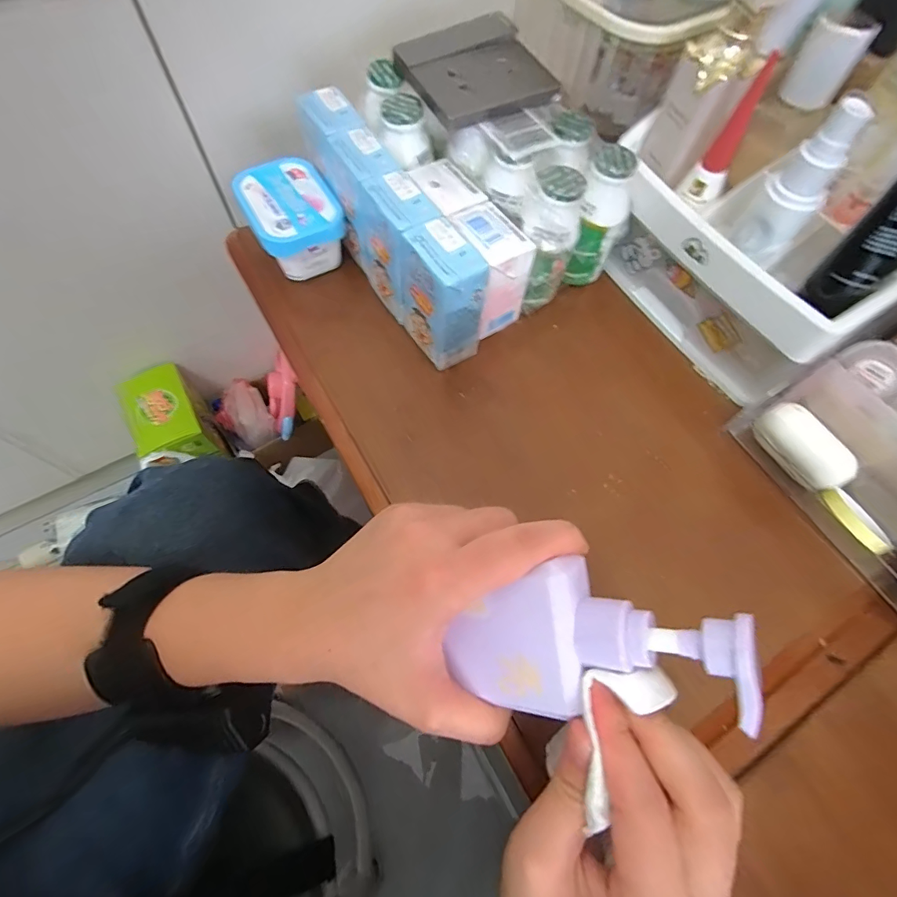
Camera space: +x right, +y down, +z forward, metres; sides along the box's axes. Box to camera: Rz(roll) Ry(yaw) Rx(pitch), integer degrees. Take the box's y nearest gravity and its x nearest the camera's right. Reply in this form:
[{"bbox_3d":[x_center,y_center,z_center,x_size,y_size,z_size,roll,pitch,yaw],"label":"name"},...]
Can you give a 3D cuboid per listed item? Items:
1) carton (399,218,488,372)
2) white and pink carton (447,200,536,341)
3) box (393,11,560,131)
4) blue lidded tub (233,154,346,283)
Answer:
[{"bbox_3d":[-0.002,-0.099,0.308,0.045,0.087,0.052,-27,70,-13],"label":"carton"},{"bbox_3d":[0.028,-0.125,0.329,0.040,0.078,0.052,-27,70,-13],"label":"white and pink carton"},{"bbox_3d":[0.019,-0.264,0.321,0.091,0.021,0.085,-27,70,-13],"label":"box"},{"bbox_3d":[-0.119,-0.173,0.359,0.064,0.052,0.082,-26,69,-13],"label":"blue lidded tub"}]

